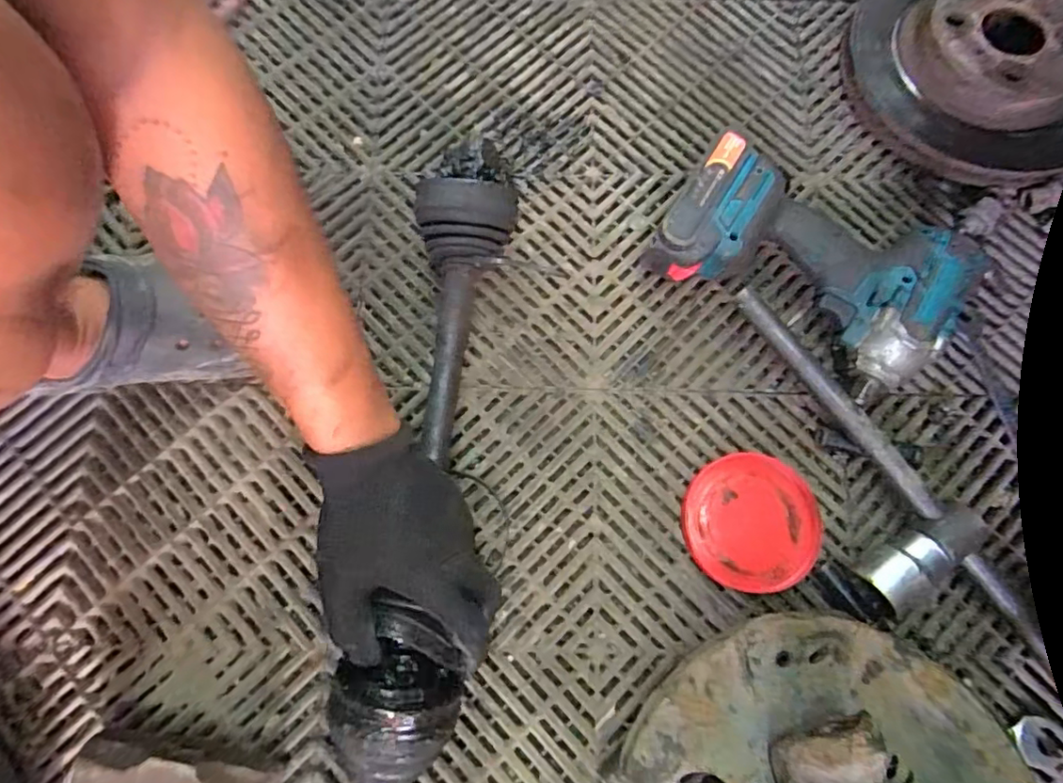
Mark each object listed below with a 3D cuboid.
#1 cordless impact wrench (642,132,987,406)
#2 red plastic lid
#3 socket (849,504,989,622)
[{"bbox_3d":[0.215,-0.095,0.458,0.231,0.087,0.125,27,78,8],"label":"cordless impact wrench"},{"bbox_3d":[0.172,0.102,0.450,0.103,0.013,0.101,0,76,2],"label":"red plastic lid"},{"bbox_3d":[0.285,0.128,0.430,0.102,0.050,0.044,-33,78,-6],"label":"socket"}]

